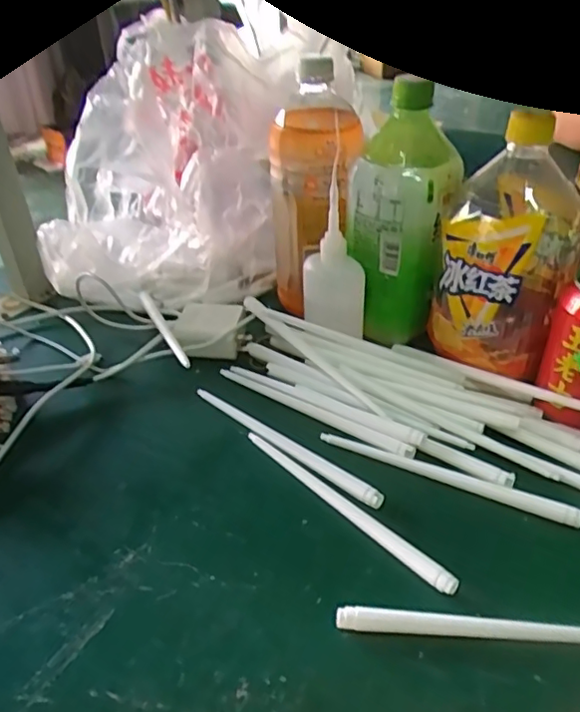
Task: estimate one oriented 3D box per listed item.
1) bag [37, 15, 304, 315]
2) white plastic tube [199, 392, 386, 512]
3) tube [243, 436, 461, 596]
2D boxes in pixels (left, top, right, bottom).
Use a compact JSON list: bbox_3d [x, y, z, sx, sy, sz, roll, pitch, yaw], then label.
[{"bbox_3d":[-0.127,-0.182,0.585,0.209,0.188,0.217,6,38,13],"label":"bag"},{"bbox_3d":[-0.006,0.062,0.441,0.180,0.015,0.015,29,47,36],"label":"white plastic tube"},{"bbox_3d":[0.032,0.094,0.390,0.014,0.008,0.178,-31,44,-31],"label":"tube"}]

